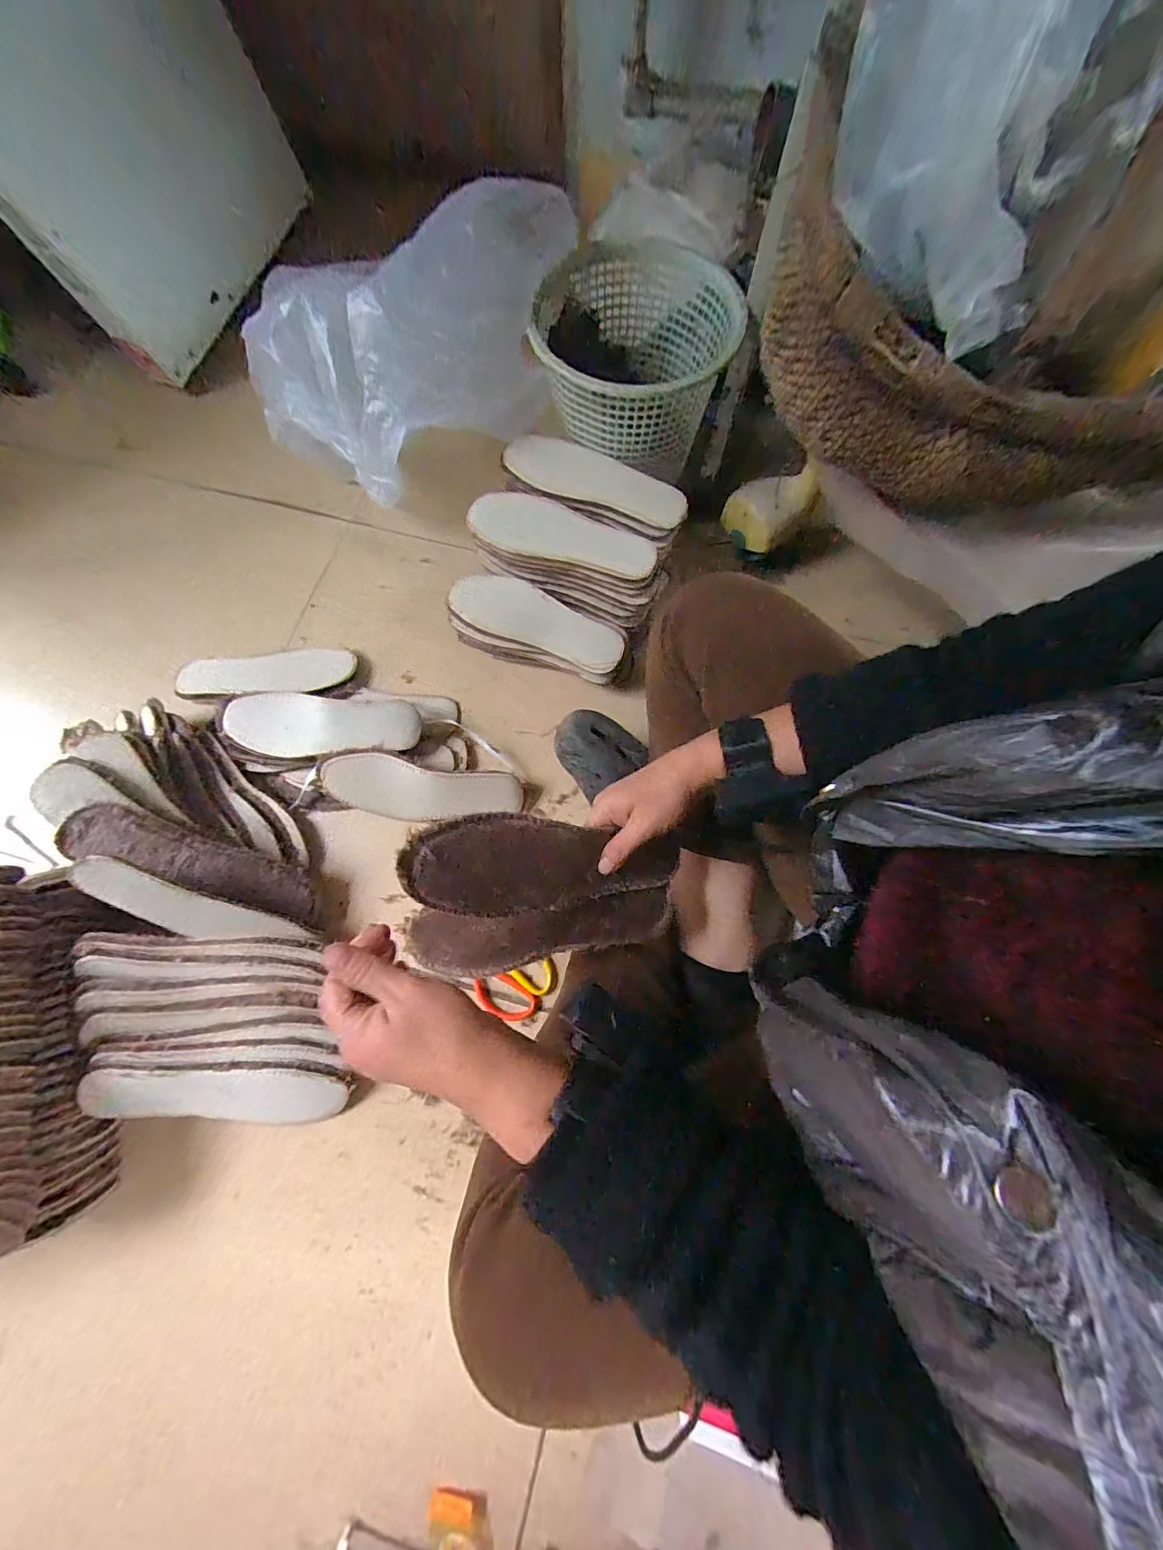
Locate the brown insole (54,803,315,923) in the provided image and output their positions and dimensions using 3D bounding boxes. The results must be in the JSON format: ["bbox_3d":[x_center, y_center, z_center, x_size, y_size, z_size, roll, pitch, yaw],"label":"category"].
[{"bbox_3d":[-0.410,0.095,0.533,0.234,0.024,0.063,27,57,-22],"label":"brown insole"}]

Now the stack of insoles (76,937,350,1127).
[{"bbox_3d":[-0.389,0.279,0.538,0.259,0.096,0.199,0,73,0],"label":"stack of insoles"}]

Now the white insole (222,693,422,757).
[{"bbox_3d":[-0.327,-0.062,0.618,0.237,0.017,0.076,4,88,1],"label":"white insole"}]

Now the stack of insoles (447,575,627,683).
[{"bbox_3d":[-0.057,-0.199,0.674,0.242,0.082,0.096,16,73,5],"label":"stack of insoles"}]

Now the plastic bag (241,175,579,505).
[{"bbox_3d":[-0.192,-0.501,0.555,0.384,0.202,0.176,-32,75,-9],"label":"plastic bag"}]

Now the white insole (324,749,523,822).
[{"bbox_3d":[-0.199,0.022,0.623,0.241,0.013,0.082,9,114,-7],"label":"white insole"}]

